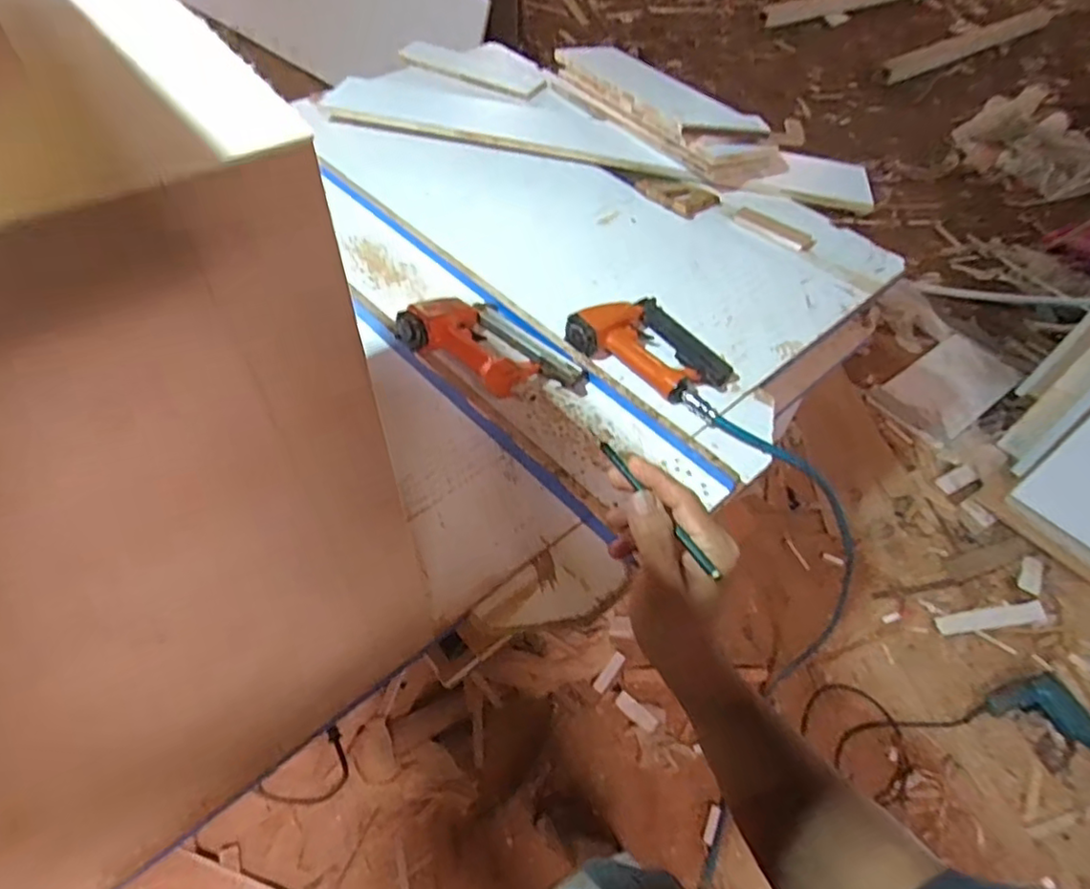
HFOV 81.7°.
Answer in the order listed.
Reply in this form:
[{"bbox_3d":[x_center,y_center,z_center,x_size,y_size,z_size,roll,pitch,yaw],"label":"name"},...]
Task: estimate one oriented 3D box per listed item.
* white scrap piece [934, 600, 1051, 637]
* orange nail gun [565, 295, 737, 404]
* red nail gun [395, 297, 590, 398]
[{"bbox_3d":[1.092,0.425,1.536,0.265,0.015,0.050,-10,51,-1],"label":"white scrap piece"},{"bbox_3d":[0.157,-0.145,0.932,0.165,0.063,0.201,-27,57,-23],"label":"orange nail gun"},{"bbox_3d":[-0.073,-0.126,0.888,0.235,0.090,0.165,37,58,24],"label":"red nail gun"}]

